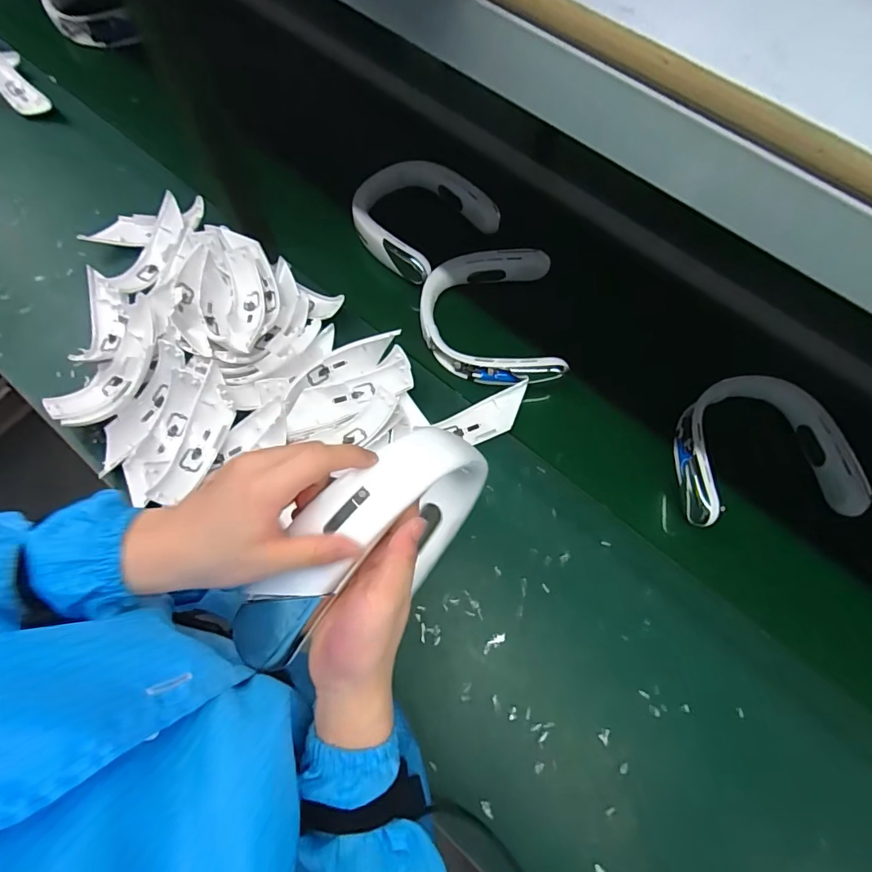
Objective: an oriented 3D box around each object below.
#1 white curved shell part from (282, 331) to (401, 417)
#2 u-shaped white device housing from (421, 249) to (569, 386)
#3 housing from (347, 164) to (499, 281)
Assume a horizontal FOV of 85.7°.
[{"bbox_3d":[-0.131,-0.092,0.636,0.171,0.054,0.035,-31,72,-14],"label":"white curved shell part"},{"bbox_3d":[0.076,-0.171,0.686,0.190,0.056,0.207,-1,68,-2],"label":"u-shaped white device housing"},{"bbox_3d":[-0.041,-0.358,0.759,0.222,0.066,0.192,38,72,13],"label":"housing"}]

